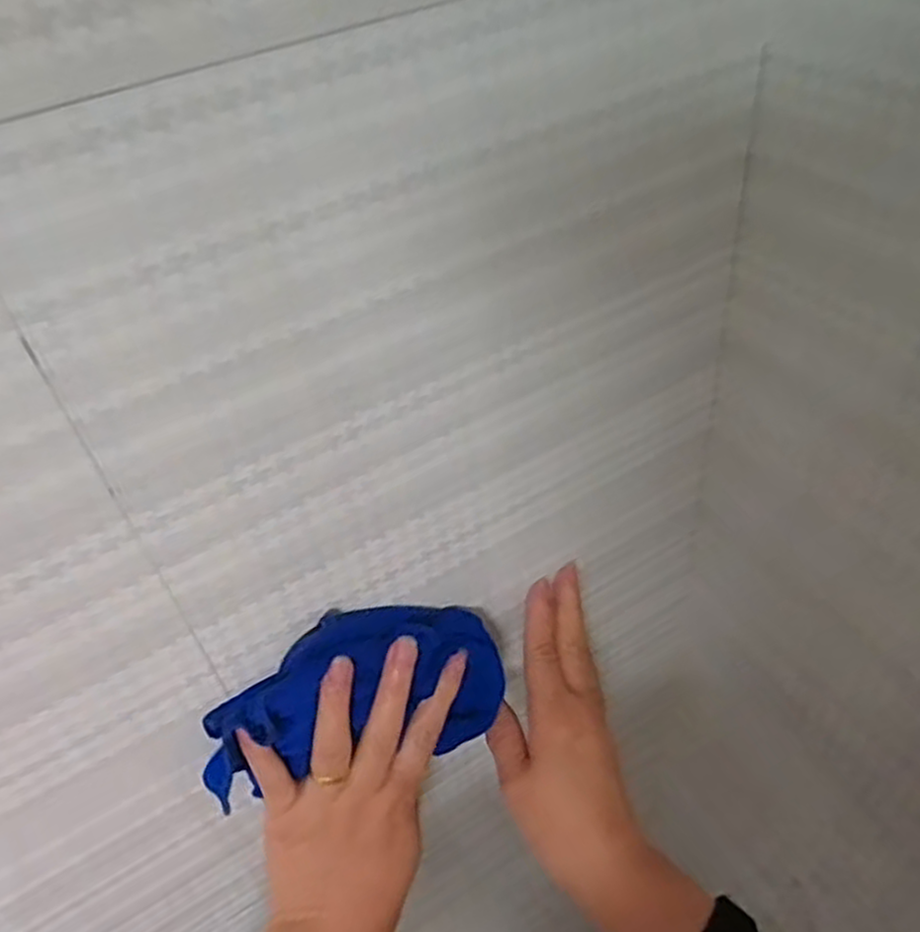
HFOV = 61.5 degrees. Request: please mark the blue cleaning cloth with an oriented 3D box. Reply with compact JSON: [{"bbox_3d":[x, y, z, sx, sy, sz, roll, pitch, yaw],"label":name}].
[{"bbox_3d":[-0.047,0.111,0.380,0.148,0.079,0.039,-7,40,-27],"label":"blue cleaning cloth"}]

